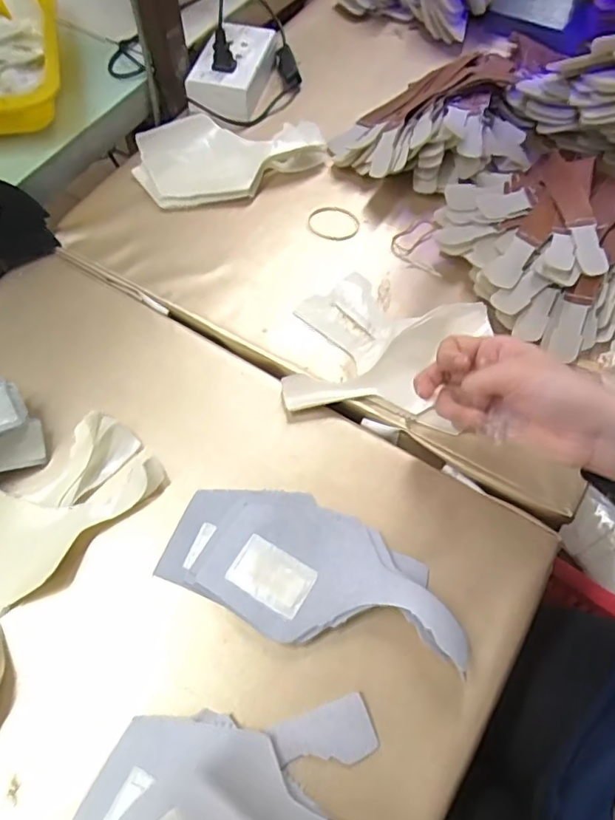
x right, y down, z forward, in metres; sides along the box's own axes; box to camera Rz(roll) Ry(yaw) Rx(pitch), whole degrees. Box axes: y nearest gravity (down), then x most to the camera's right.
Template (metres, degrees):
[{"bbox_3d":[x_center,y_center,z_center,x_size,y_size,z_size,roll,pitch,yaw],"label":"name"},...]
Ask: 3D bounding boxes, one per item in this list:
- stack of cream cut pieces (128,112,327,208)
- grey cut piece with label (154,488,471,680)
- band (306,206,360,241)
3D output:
[{"bbox_3d":[-0.074,-0.248,0.549,0.192,0.042,0.082,-12,62,-6],"label":"stack of cream cut pieces"},{"bbox_3d":[0.005,0.109,0.383,0.209,0.030,0.094,18,63,8],"label":"grey cut piece with label"},{"bbox_3d":[0.025,-0.183,0.549,0.052,0.005,0.046,12,62,5],"label":"band"}]

